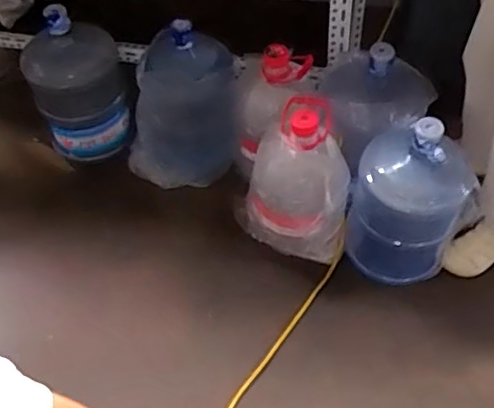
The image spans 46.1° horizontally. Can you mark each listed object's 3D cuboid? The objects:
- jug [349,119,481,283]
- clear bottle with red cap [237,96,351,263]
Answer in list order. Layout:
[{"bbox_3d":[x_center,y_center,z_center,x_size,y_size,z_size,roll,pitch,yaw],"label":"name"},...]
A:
[{"bbox_3d":[0.388,-0.003,1.404,0.261,0.467,0.237,25,59,18],"label":"jug"},{"bbox_3d":[0.114,-0.041,1.489,0.267,0.409,0.253,-8,55,-5],"label":"clear bottle with red cap"}]

